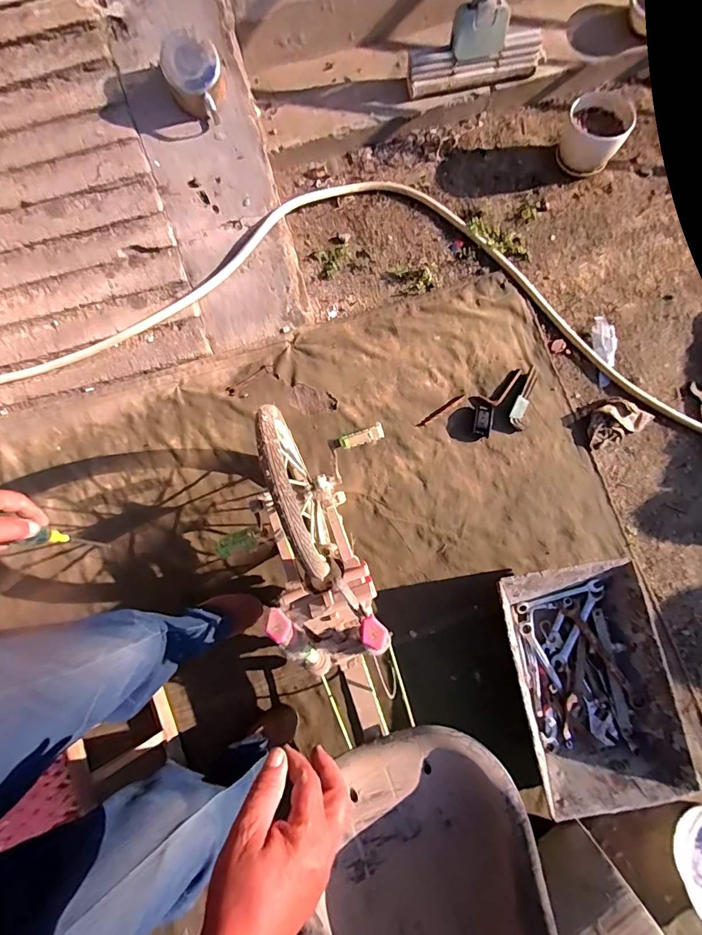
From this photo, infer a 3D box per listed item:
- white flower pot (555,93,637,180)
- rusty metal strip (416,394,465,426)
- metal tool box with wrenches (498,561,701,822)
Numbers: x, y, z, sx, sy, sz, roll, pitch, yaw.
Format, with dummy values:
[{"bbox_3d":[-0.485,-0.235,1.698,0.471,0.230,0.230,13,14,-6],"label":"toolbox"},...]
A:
[{"bbox_3d":[0.643,-0.884,1.137,0.152,0.126,0.156,0,80,1],"label":"white flower pot"},{"bbox_3d":[0.234,-0.148,1.106,0.146,0.009,0.018,-32,81,-5],"label":"rusty metal strip"},{"bbox_3d":[0.512,0.458,0.938,0.318,0.107,0.471,-7,80,0],"label":"metal tool box with wrenches"}]

